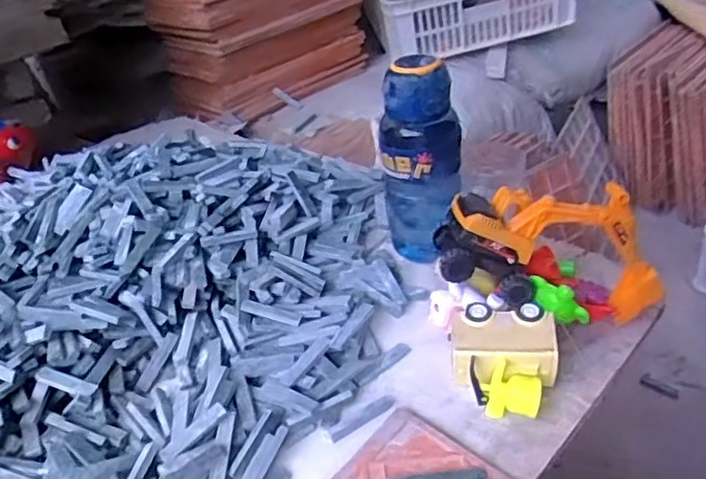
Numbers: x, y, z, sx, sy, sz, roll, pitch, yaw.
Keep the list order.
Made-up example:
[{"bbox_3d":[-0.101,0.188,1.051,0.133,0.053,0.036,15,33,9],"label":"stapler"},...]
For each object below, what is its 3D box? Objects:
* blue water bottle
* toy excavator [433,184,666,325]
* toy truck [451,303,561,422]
[{"bbox_3d":[0.076,-0.090,0.693,0.085,0.212,0.086,6,43,16],"label":"blue water bottle"},{"bbox_3d":[0.197,0.004,0.591,0.225,0.121,0.078,11,41,-9],"label":"toy excavator"},{"bbox_3d":[0.141,0.115,0.578,0.097,0.061,0.097,-4,41,5],"label":"toy truck"}]

